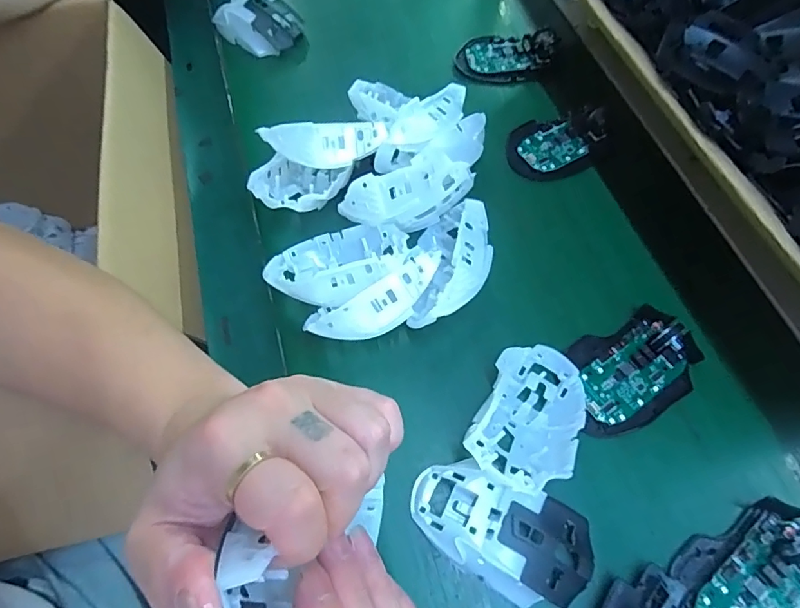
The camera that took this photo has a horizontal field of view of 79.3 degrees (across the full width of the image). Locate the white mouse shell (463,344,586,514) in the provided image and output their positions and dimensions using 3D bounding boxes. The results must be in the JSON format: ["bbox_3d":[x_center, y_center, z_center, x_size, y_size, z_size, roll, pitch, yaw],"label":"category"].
[{"bbox_3d":[0.090,0.077,0.335,0.066,0.045,0.111,24,66,12],"label":"white mouse shell"}]

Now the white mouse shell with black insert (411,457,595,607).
[{"bbox_3d":[0.064,0.145,0.307,0.116,0.034,0.062,23,66,12],"label":"white mouse shell with black insert"}]

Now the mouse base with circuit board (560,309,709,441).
[{"bbox_3d":[0.179,0.047,0.363,0.105,0.032,0.074,-21,65,-9],"label":"mouse base with circuit board"}]

